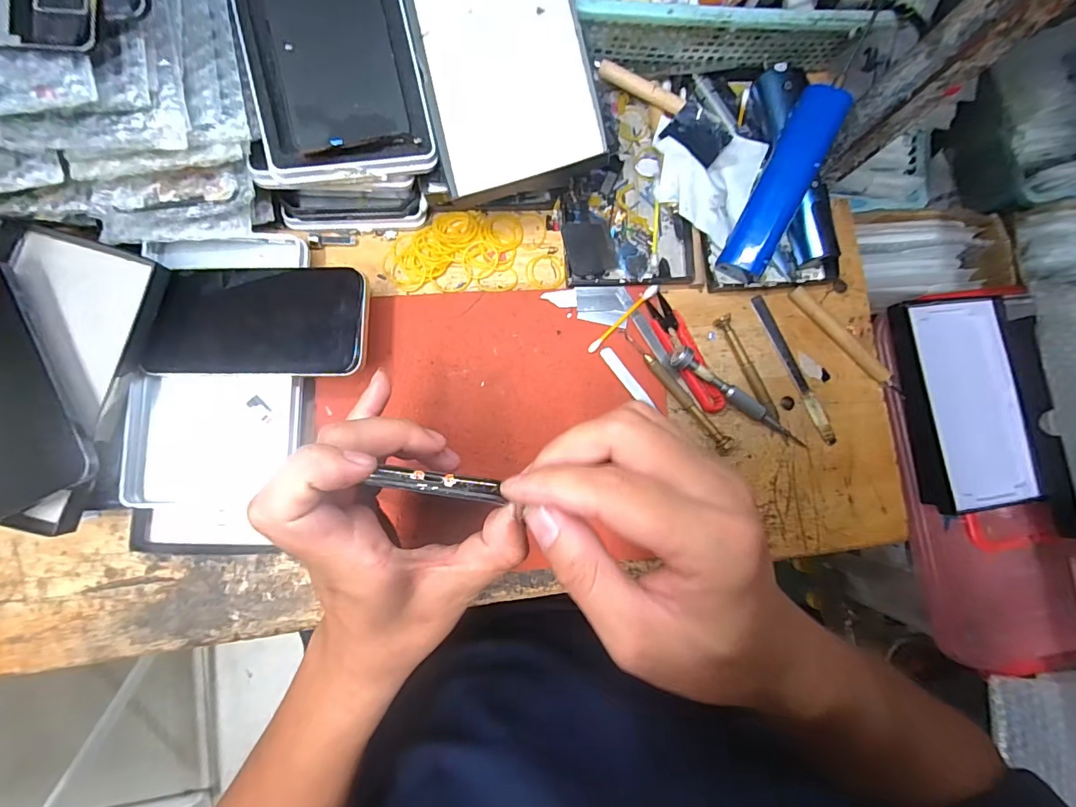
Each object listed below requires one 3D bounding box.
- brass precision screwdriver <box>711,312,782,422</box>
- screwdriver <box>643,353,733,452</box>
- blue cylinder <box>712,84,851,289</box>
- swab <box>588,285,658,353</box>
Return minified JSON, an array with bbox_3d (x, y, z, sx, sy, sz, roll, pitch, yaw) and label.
[{"bbox_3d":[0.163,-0.028,0.362,0.013,0.012,0.089,-28,93,-7],"label":"brass precision screwdriver"},{"bbox_3d":[0.112,-0.002,0.352,0.010,0.014,0.091,-42,90,-7],"label":"screwdriver"},{"bbox_3d":[0.178,-0.158,0.345,0.034,0.033,0.134,22,104,-6],"label":"blue cylinder"},{"bbox_3d":[0.064,-0.064,0.356,0.071,0.004,0.007,-43,90,-7],"label":"swab"}]

